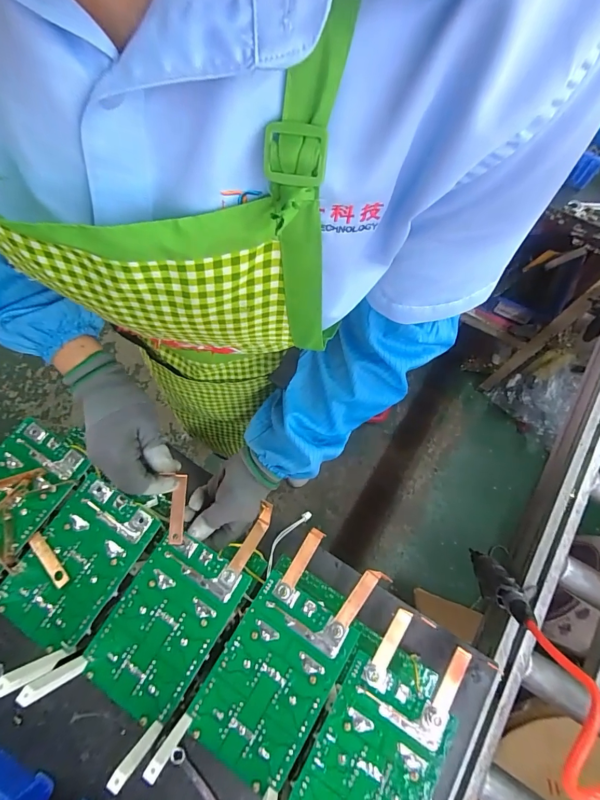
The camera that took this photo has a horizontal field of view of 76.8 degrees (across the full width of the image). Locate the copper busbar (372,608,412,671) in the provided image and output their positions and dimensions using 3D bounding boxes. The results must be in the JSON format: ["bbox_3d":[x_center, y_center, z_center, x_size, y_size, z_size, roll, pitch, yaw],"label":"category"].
[{"bbox_3d":[0.098,0.251,0.398,0.015,0.005,0.061,31,73,12],"label":"copper busbar"}]

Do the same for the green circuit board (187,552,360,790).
[{"bbox_3d":[-0.023,0.273,0.388,0.110,0.004,0.184,30,73,12],"label":"green circuit board"}]

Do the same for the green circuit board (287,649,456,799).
[{"bbox_3d":[0.071,0.345,0.362,0.110,0.011,0.179,29,73,12],"label":"green circuit board"}]

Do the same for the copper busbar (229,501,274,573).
[{"bbox_3d":[-0.053,0.159,0.442,0.016,0.013,0.084,25,58,10],"label":"copper busbar"}]

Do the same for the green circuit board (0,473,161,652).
[{"bbox_3d":[-0.251,0.179,0.426,0.112,0.009,0.160,30,73,12],"label":"green circuit board"}]

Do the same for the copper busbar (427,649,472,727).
[{"bbox_3d":[0.150,0.288,0.378,0.017,0.009,0.075,30,73,12],"label":"copper busbar"}]

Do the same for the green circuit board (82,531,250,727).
[{"bbox_3d":[-0.144,0.236,0.405,0.113,0.007,0.159,28,73,11],"label":"green circuit board"}]

